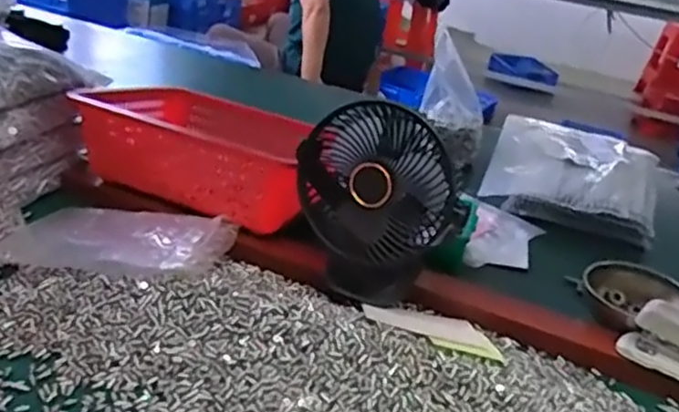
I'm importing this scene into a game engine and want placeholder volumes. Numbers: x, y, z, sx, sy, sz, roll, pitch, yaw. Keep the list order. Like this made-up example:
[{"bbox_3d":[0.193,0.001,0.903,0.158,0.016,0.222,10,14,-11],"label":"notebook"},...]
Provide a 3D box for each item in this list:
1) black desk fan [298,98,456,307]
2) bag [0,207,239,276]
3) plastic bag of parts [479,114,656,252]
[{"bbox_3d":[0.030,0.006,0.664,0.144,0.175,0.083,9,27,0],"label":"black desk fan"},{"bbox_3d":[-0.215,0.025,0.700,0.187,0.046,0.127,14,27,9],"label":"bag"},{"bbox_3d":[0.347,-0.054,1.044,0.236,0.055,0.292,18,28,17],"label":"plastic bag of parts"}]

